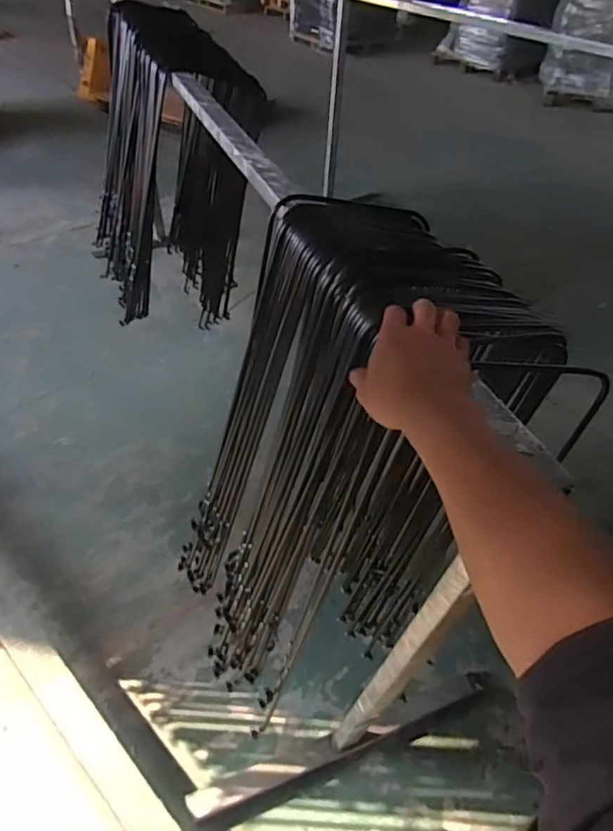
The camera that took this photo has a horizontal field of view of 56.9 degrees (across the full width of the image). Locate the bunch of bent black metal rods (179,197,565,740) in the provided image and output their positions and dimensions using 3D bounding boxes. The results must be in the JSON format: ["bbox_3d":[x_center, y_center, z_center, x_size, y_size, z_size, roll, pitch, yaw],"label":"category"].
[{"bbox_3d":[0.035,0.132,1.212,0.570,0.984,0.436,-15,46,-17],"label":"bunch of bent black metal rods"}]

